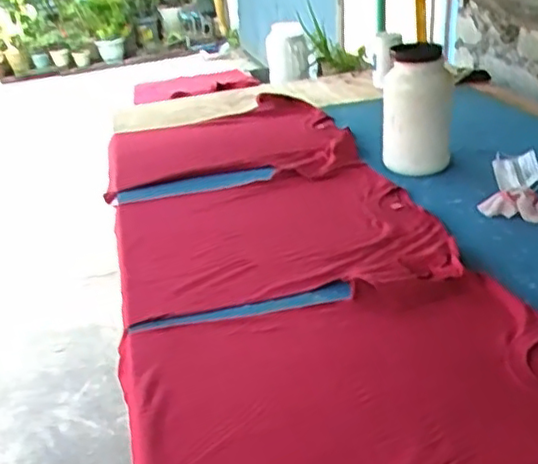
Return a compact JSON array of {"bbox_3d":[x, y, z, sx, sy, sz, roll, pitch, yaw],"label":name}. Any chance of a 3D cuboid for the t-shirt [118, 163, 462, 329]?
[{"bbox_3d":[0.014,-0.007,1.263,0.585,0.028,0.512,-8,29,-6],"label":"t-shirt"}]

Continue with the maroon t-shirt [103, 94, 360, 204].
[{"bbox_3d":[-0.114,-0.258,1.764,0.603,0.041,0.614,-5,28,-5],"label":"maroon t-shirt"}]

